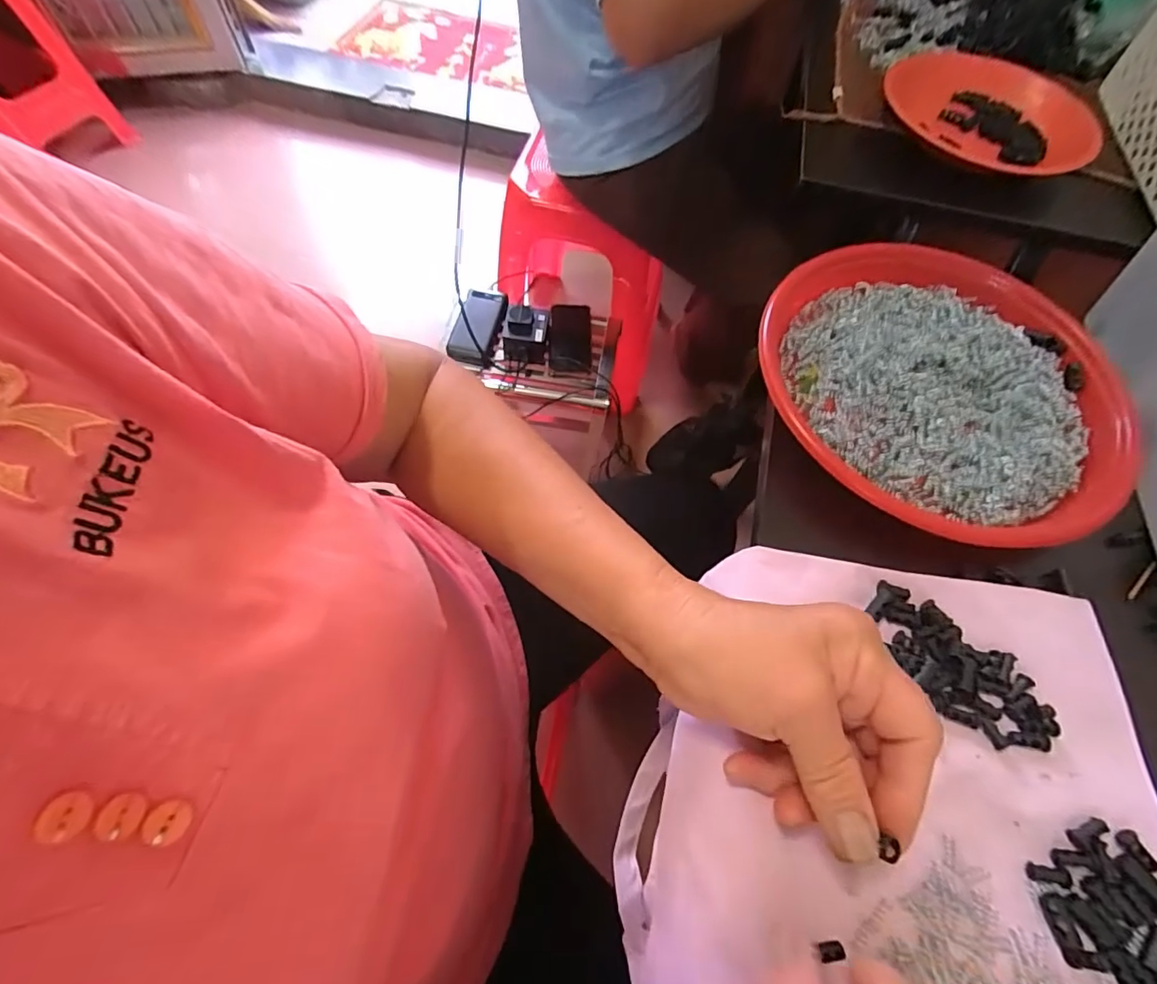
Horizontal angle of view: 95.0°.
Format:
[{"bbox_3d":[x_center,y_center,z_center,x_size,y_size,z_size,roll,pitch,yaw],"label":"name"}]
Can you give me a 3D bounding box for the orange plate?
[{"bbox_3d":[0.396,-0.373,0.525,0.194,0.032,0.189,17,62,5],"label":"orange plate"}]

